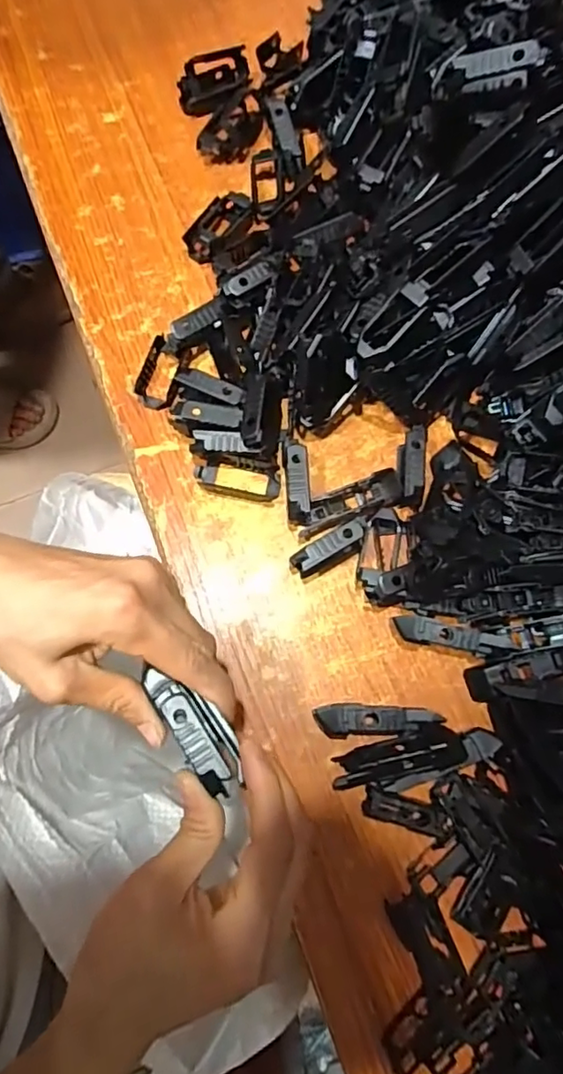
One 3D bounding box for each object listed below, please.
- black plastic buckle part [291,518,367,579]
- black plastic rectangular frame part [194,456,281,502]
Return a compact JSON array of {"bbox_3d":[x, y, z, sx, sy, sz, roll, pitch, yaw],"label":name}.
[{"bbox_3d":[0.028,0.008,0.328,0.046,0.024,0.014,-30,79,-8],"label":"black plastic buckle part"},{"bbox_3d":[-0.027,-0.036,0.346,0.051,0.007,0.024,10,77,1],"label":"black plastic rectangular frame part"}]

